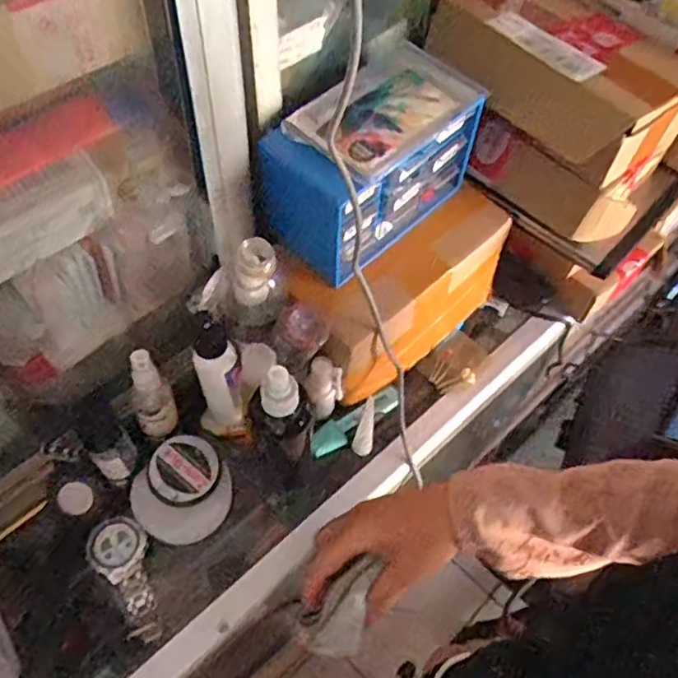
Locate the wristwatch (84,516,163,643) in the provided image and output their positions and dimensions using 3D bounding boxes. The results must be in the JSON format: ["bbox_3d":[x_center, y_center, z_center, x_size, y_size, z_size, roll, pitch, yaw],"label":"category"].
[{"bbox_3d":[-0.167,0.192,0.517,0.046,0.016,0.099,-31,65,-20],"label":"wristwatch"}]

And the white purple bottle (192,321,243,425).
[{"bbox_3d":[-0.106,0.035,0.558,0.037,0.111,0.035,-5,37,-6],"label":"white purple bottle"}]

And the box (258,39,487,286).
[{"bbox_3d":[0.026,-0.142,0.506,0.090,0.102,0.159,37,64,18],"label":"box"}]

